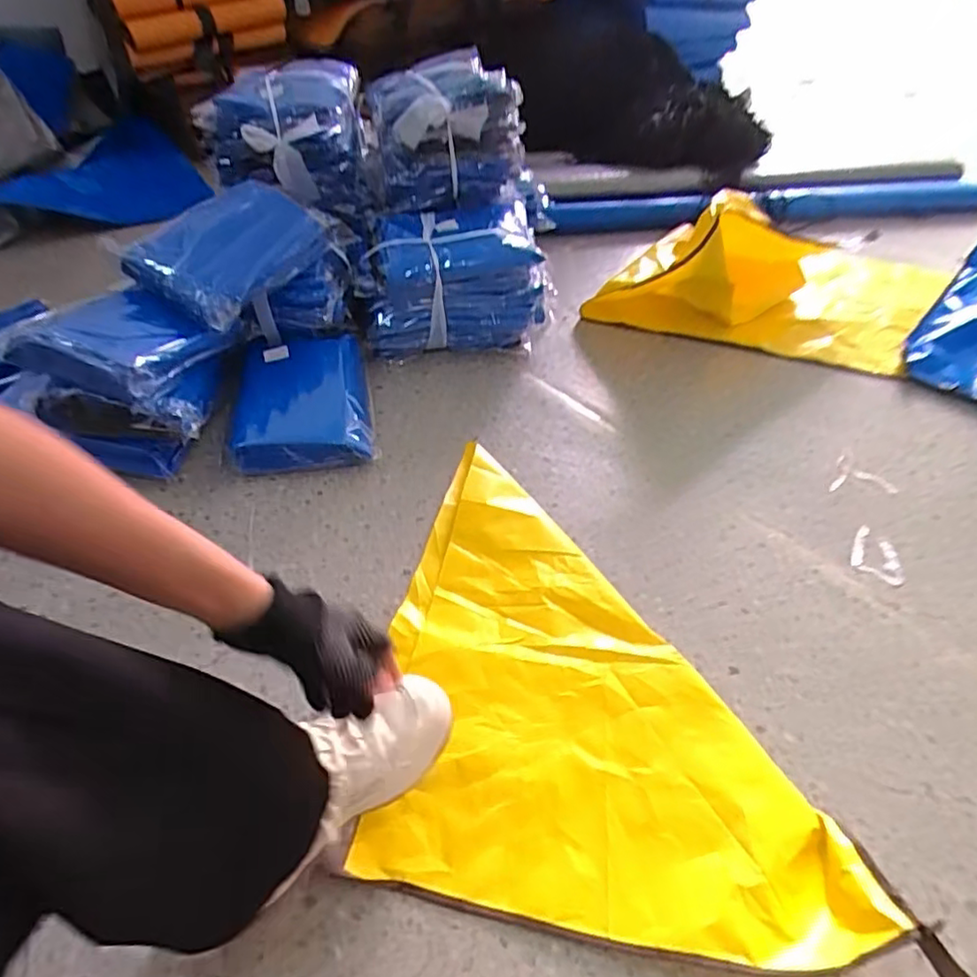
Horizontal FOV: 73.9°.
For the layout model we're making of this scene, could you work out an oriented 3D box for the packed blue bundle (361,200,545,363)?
[{"bbox_3d":[-0.070,-0.367,1.188,0.332,0.202,0.207,-9,48,-12],"label":"packed blue bundle"}]

